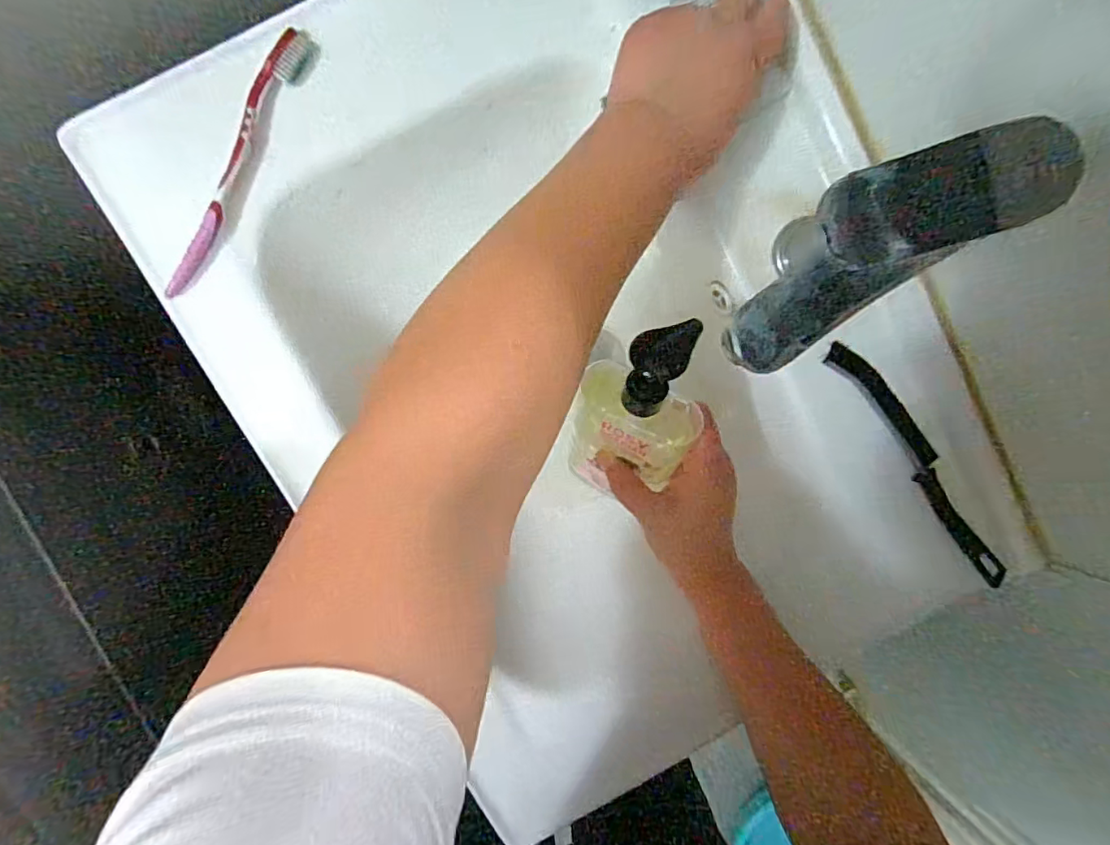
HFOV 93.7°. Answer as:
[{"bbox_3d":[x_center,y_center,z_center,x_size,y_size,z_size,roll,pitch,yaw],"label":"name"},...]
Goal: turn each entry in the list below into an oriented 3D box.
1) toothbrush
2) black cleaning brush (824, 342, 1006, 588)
[{"bbox_3d":[-0.208,-0.168,0.336,0.022,0.011,0.186,29,92,-7],"label":"toothbrush"},{"bbox_3d":[0.280,0.029,0.399,0.026,0.024,0.221,-38,97,-1],"label":"black cleaning brush"}]

